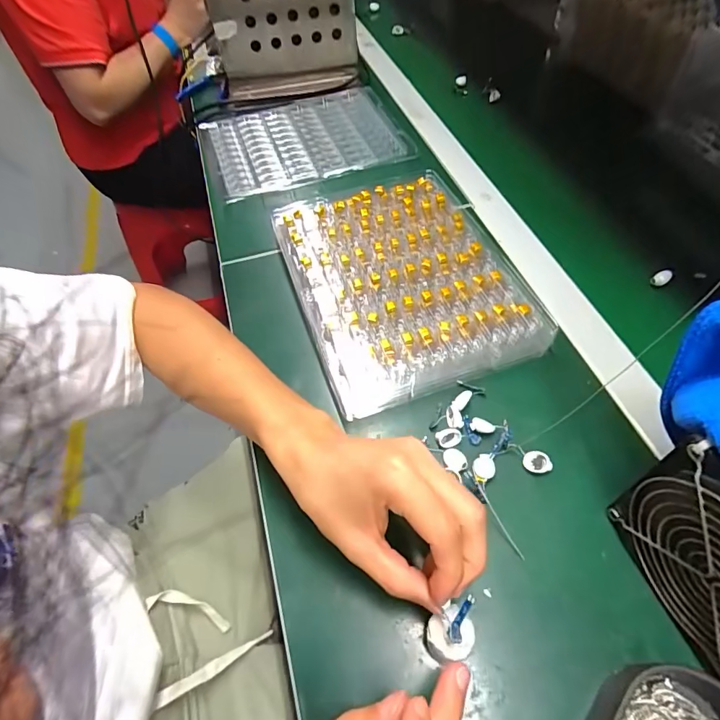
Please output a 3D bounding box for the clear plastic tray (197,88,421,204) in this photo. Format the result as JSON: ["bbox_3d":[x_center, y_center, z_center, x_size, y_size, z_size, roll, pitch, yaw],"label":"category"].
[{"bbox_3d":[-0.076,-0.304,0.614,0.247,0.025,0.177,-20,56,-10],"label":"clear plastic tray"}]

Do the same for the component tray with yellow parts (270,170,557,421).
[{"bbox_3d":[0.042,-0.086,0.450,0.204,0.028,0.258,-17,58,-8],"label":"component tray with yellow parts"}]

